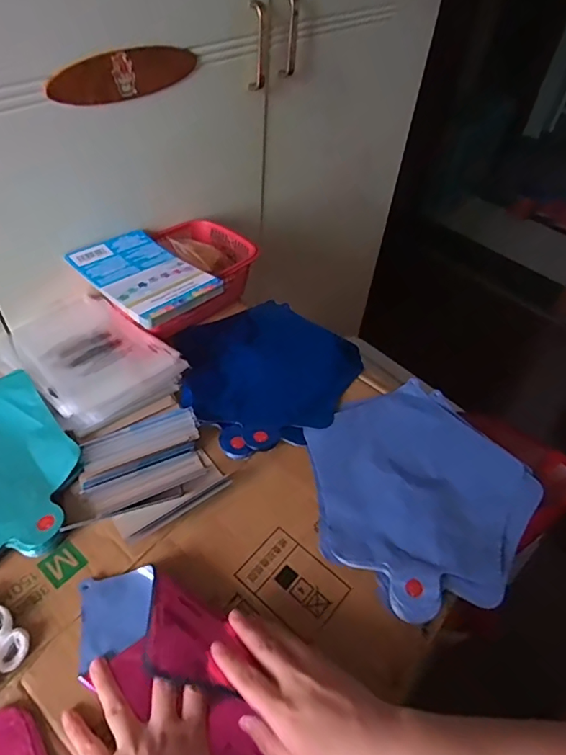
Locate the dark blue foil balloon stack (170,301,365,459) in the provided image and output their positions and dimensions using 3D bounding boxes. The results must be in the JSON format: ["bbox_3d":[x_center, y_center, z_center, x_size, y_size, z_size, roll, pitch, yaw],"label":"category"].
[{"bbox_3d":[-0.021,-0.012,0.619,0.224,0.024,0.217,-31,55,-30],"label":"dark blue foil balloon stack"}]

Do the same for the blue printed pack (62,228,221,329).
[{"bbox_3d":[-0.179,-0.136,0.622,0.120,0.012,0.198,-35,59,-30],"label":"blue printed pack"}]

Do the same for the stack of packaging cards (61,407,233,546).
[{"bbox_3d":[-0.139,0.097,0.500,0.137,0.031,0.113,-25,55,-25],"label":"stack of packaging cards"}]

